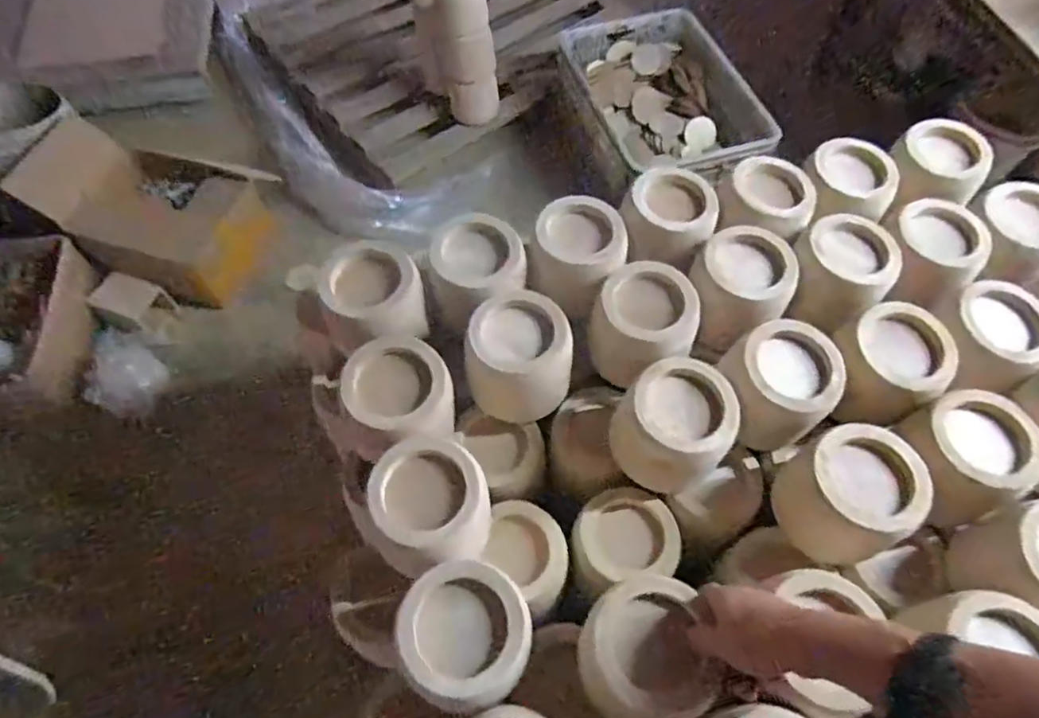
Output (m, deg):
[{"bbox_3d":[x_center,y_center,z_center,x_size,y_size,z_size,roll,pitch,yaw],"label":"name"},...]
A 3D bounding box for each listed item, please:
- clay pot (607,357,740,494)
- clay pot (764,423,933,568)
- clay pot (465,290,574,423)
[{"bbox_3d":[0.189,0.081,0.777,0.128,0.112,0.131,0,61,0],"label":"clay pot"},{"bbox_3d":[0.371,0.156,0.706,0.131,0.109,0.131,-13,62,-7],"label":"clay pot"},{"bbox_3d":[0.001,-0.002,0.814,0.131,0.114,0.127,0,61,0],"label":"clay pot"}]

